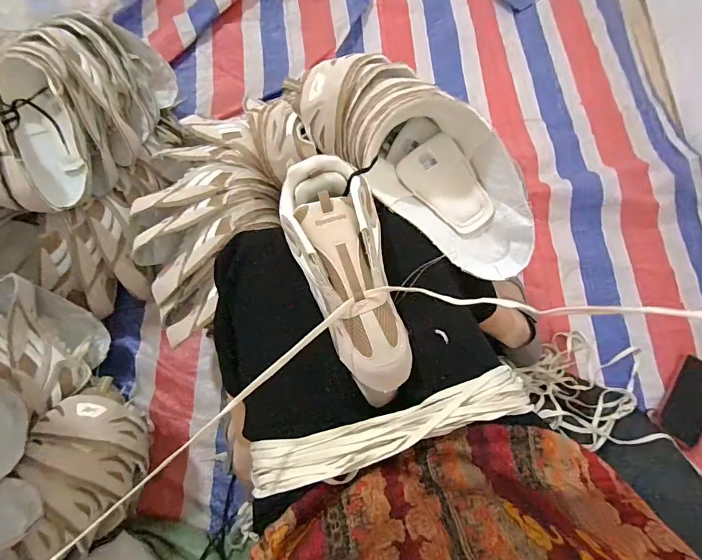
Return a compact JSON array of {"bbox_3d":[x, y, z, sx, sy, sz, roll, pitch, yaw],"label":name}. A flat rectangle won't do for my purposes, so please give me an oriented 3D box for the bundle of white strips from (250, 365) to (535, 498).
[{"bbox_3d":[0.044,0.157,0.415,0.300,0.035,0.053,-15,72,-5],"label":"bundle of white strips"}]

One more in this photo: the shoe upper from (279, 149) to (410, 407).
[{"bbox_3d":[-0.001,-0.007,0.437,0.106,0.075,0.268,-17,72,-5],"label":"shoe upper"}]

